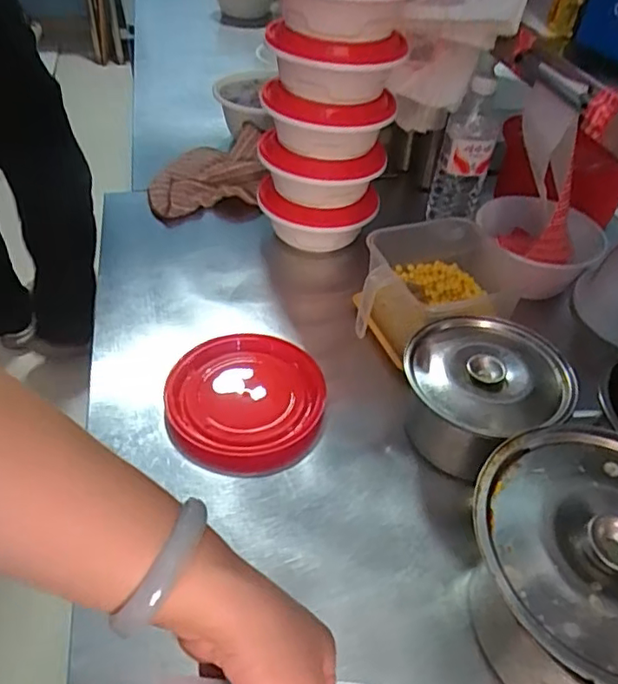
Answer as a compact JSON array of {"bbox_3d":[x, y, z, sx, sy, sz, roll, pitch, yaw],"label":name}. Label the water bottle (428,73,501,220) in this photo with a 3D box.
[{"bbox_3d":[0.207,-0.248,0.784,0.071,0.194,0.055,13,45,9],"label":"water bottle"}]

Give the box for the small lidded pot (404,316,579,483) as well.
[{"bbox_3d":[0.167,0.053,0.576,0.152,0.086,0.143,0,44,-7],"label":"small lidded pot"}]

